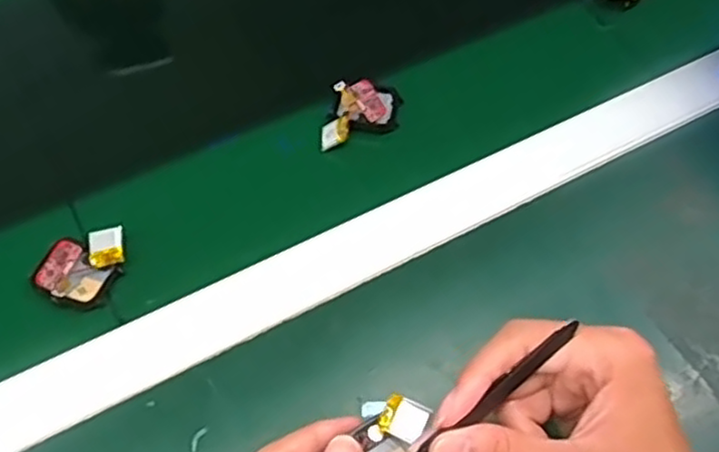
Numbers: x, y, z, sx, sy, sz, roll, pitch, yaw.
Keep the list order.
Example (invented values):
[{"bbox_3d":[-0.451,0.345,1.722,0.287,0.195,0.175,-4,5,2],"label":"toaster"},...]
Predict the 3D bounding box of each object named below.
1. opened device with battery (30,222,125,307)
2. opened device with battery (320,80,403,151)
[{"bbox_3d":[-0.163,0.020,0.415,0.041,0.012,0.051,27,61,14],"label":"opened device with battery"},{"bbox_3d":[0.000,-0.078,0.483,0.058,0.016,0.041,-11,60,-9],"label":"opened device with battery"}]

